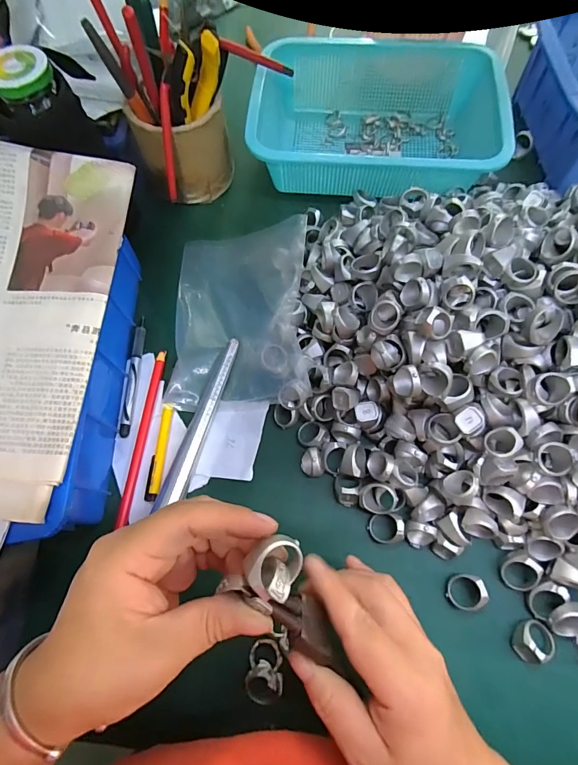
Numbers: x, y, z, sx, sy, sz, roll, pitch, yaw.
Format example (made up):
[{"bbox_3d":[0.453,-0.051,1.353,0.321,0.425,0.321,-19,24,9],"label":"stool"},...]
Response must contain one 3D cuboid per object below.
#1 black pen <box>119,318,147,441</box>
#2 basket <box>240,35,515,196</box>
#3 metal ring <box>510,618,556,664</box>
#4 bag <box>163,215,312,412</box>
[{"bbox_3d":[-0.149,-0.009,0.378,0.009,0.007,0.120,0,69,3],"label":"black pen"},{"bbox_3d":[0.098,-0.302,0.453,0.263,0.072,0.194,4,69,5],"label":"basket"},{"bbox_3d":[0.178,0.187,0.285,0.028,0.020,0.024,-20,69,-5],"label":"metal ring"},{"bbox_3d":[-0.048,-0.073,0.386,0.128,0.030,0.199,-2,69,2],"label":"bag"}]

